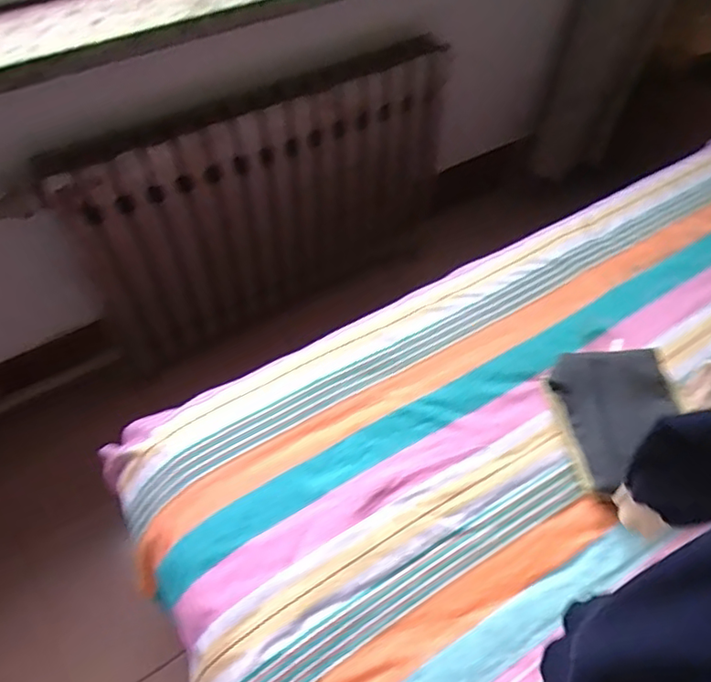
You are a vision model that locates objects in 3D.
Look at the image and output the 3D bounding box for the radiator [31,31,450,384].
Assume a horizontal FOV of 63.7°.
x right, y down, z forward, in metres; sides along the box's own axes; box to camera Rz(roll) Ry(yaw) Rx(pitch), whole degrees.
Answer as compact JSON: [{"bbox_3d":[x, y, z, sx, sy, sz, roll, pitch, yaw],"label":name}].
[{"bbox_3d":[-0.170,-0.355,1.444,1.021,0.570,0.136,-29,60,-21],"label":"radiator"}]

